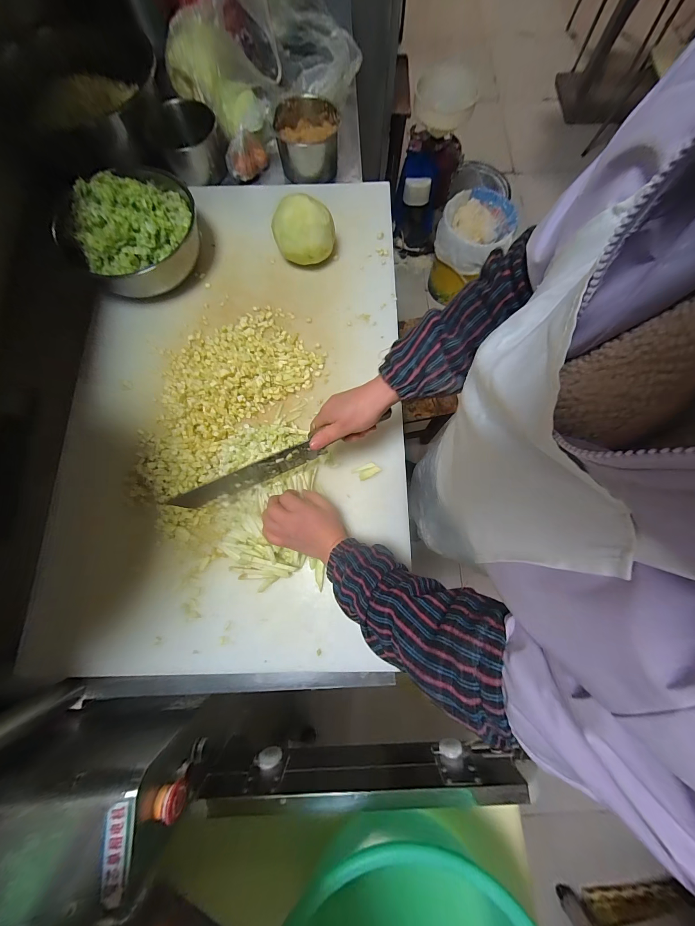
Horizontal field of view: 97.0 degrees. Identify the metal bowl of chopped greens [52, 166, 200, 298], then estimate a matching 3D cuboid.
[{"bbox_3d":[-0.413,-0.454,0.595,0.246,0.127,0.233,0,78,0],"label":"metal bowl of chopped greens"}]

